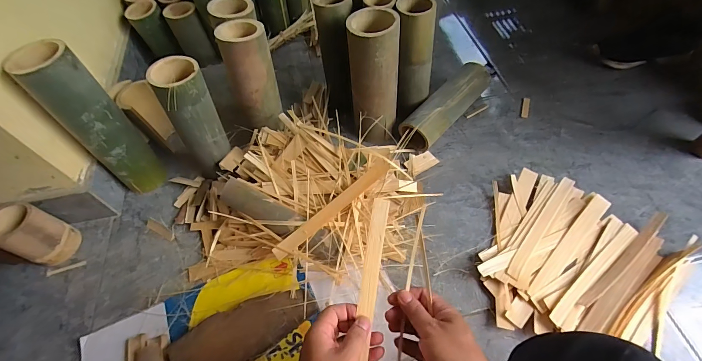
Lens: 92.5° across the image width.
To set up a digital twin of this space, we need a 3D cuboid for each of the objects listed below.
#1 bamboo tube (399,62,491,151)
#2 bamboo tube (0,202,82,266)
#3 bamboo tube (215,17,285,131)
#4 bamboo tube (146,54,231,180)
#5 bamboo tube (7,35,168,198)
[{"bbox_3d":[0.222,-0.182,0.824,0.089,0.087,0.309,36,65,23],"label":"bamboo tube"},{"bbox_3d":[-0.616,0.107,0.655,0.082,0.119,0.087,15,57,14],"label":"bamboo tube"},{"bbox_3d":[-0.204,-0.212,0.706,0.093,0.213,0.092,-10,57,-3],"label":"bamboo tube"},{"bbox_3d":[-0.303,-0.106,0.678,0.093,0.269,0.074,-35,62,-19],"label":"bamboo tube"},{"bbox_3d":[-0.487,-0.100,0.661,0.081,0.324,0.093,34,63,24],"label":"bamboo tube"}]

